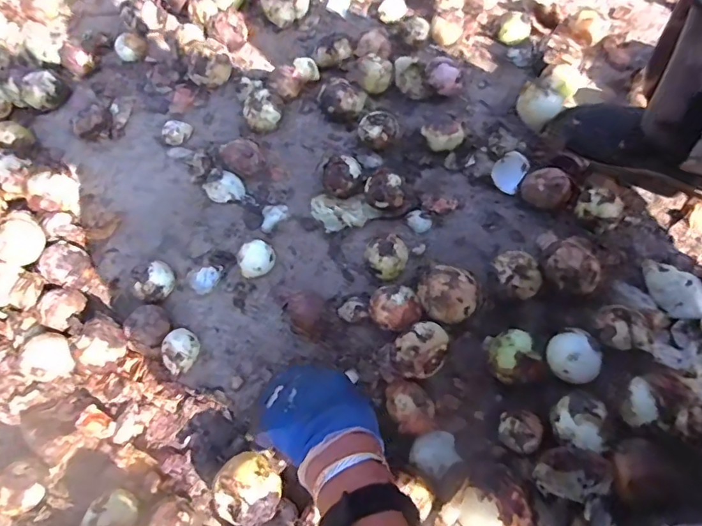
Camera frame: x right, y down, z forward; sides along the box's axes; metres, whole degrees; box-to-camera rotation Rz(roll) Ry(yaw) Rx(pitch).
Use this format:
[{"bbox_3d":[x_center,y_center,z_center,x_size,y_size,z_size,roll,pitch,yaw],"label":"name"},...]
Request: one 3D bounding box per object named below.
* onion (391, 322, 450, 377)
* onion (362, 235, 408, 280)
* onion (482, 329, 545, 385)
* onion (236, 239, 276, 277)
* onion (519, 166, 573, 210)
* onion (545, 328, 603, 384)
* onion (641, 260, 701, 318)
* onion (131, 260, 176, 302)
[{"bbox_3d":[0.079,0.102,0.545,0.057,0.060,0.060,-1,65,3],"label":"onion"},{"bbox_3d":[0.045,-0.004,0.609,0.053,0.044,0.052,-1,65,3],"label":"onion"},{"bbox_3d":[0.188,0.109,0.546,0.059,0.049,0.062,-1,65,3],"label":"onion"},{"bbox_3d":[-0.122,-0.003,0.626,0.048,0.040,0.041,-23,66,-7],"label":"onion"},{"bbox_3d":[0.263,-0.099,0.640,0.059,0.049,0.055,-1,65,3],"label":"onion"},{"bbox_3d":[0.253,0.110,0.545,0.054,0.048,0.057,-1,65,3],"label":"onion"},{"bbox_3d":[0.391,0.032,0.577,0.081,0.036,0.057,38,73,19],"label":"onion"},{"bbox_3d":[-0.258,0.024,0.620,0.053,0.042,0.050,-1,65,3],"label":"onion"}]

